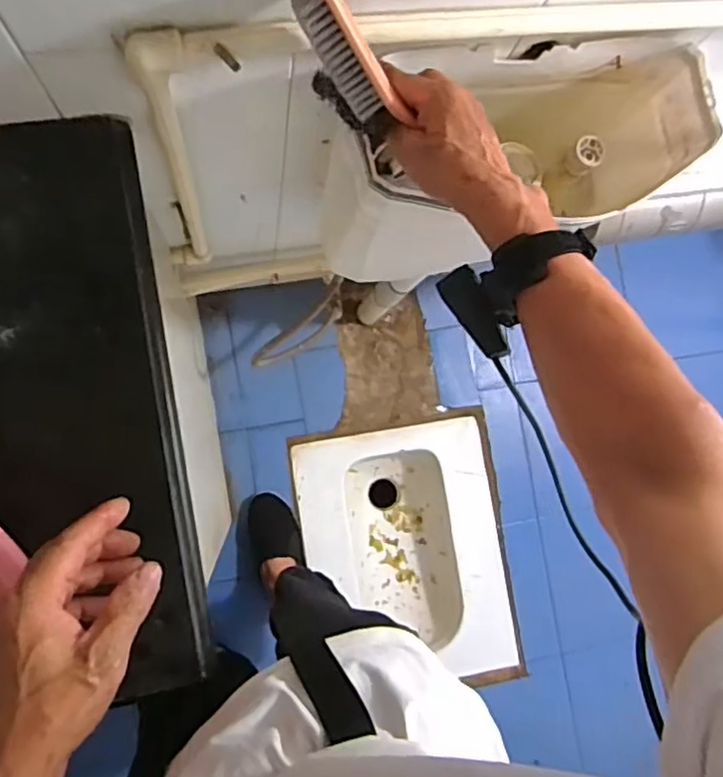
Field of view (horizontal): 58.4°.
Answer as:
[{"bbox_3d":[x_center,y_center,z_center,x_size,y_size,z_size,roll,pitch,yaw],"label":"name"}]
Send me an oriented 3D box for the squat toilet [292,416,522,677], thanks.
[{"bbox_3d":[0.085,0.358,1.445,0.412,0.162,0.541,-9,89,-9],"label":"squat toilet"}]

